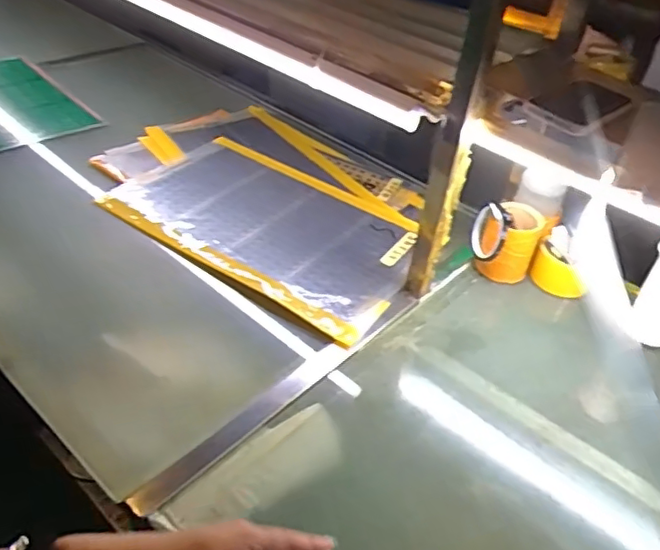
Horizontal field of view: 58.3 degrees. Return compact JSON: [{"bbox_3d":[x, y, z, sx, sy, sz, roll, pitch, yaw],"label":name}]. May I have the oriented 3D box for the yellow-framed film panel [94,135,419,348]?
[{"bbox_3d":[-0.088,-0.086,0.982,0.470,0.022,0.318,29,44,18],"label":"yellow-framed film panel"}]

